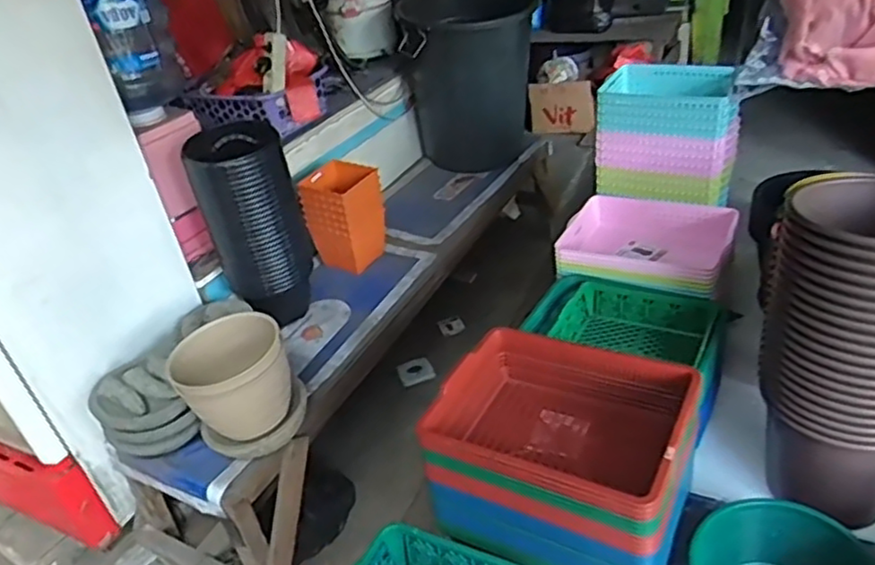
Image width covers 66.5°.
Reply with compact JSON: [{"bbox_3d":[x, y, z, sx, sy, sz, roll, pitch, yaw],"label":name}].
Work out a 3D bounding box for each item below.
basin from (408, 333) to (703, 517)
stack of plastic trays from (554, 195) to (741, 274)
[{"bbox_3d":[0.207,0.241,1.100,0.379,0.130,0.307,12,38,28],"label":"basin"},{"bbox_3d":[0.458,-0.086,1.504,0.360,0.122,0.278,14,39,31],"label":"stack of plastic trays"}]

